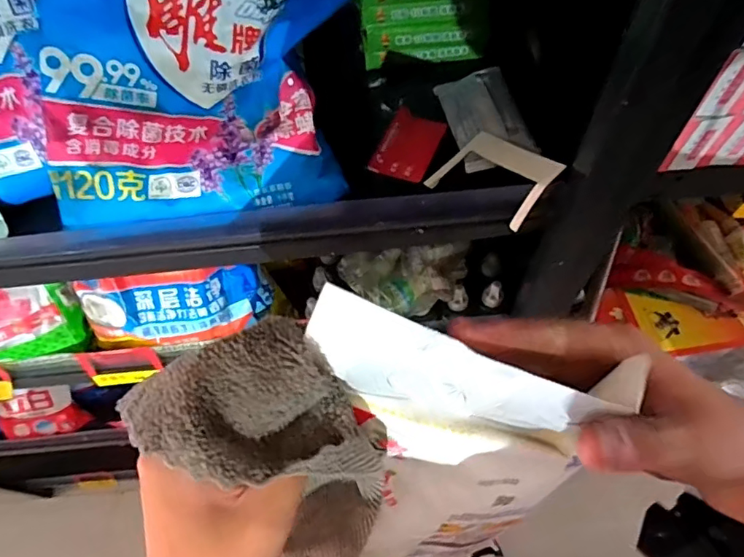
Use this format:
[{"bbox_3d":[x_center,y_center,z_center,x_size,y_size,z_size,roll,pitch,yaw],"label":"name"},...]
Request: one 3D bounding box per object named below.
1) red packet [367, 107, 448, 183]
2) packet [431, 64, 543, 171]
[{"bbox_3d":[0.035,-0.131,0.508,0.057,0.010,0.078,19,63,14],"label":"red packet"},{"bbox_3d":[0.111,-0.159,0.509,0.070,0.012,0.124,-14,61,-4],"label":"packet"}]

